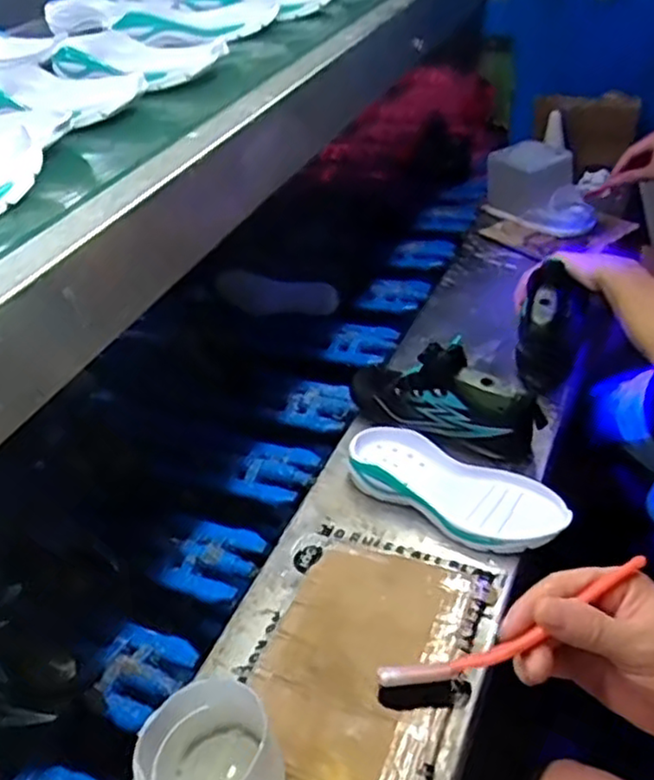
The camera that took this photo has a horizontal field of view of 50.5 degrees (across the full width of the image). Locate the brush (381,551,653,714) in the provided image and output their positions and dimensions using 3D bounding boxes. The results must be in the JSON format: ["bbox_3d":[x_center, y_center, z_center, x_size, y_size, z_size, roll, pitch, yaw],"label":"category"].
[{"bbox_3d":[0.108,0.137,0.382,0.169,0.025,0.024,-19,44,-15],"label":"brush"}]

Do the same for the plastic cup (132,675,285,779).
[{"bbox_3d":[-0.088,0.272,0.512,0.087,0.086,0.078,-4,41,-1],"label":"plastic cup"}]

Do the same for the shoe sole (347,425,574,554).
[{"bbox_3d":[0.128,0.107,0.724,0.227,0.047,0.085,24,48,28],"label":"shoe sole"}]

